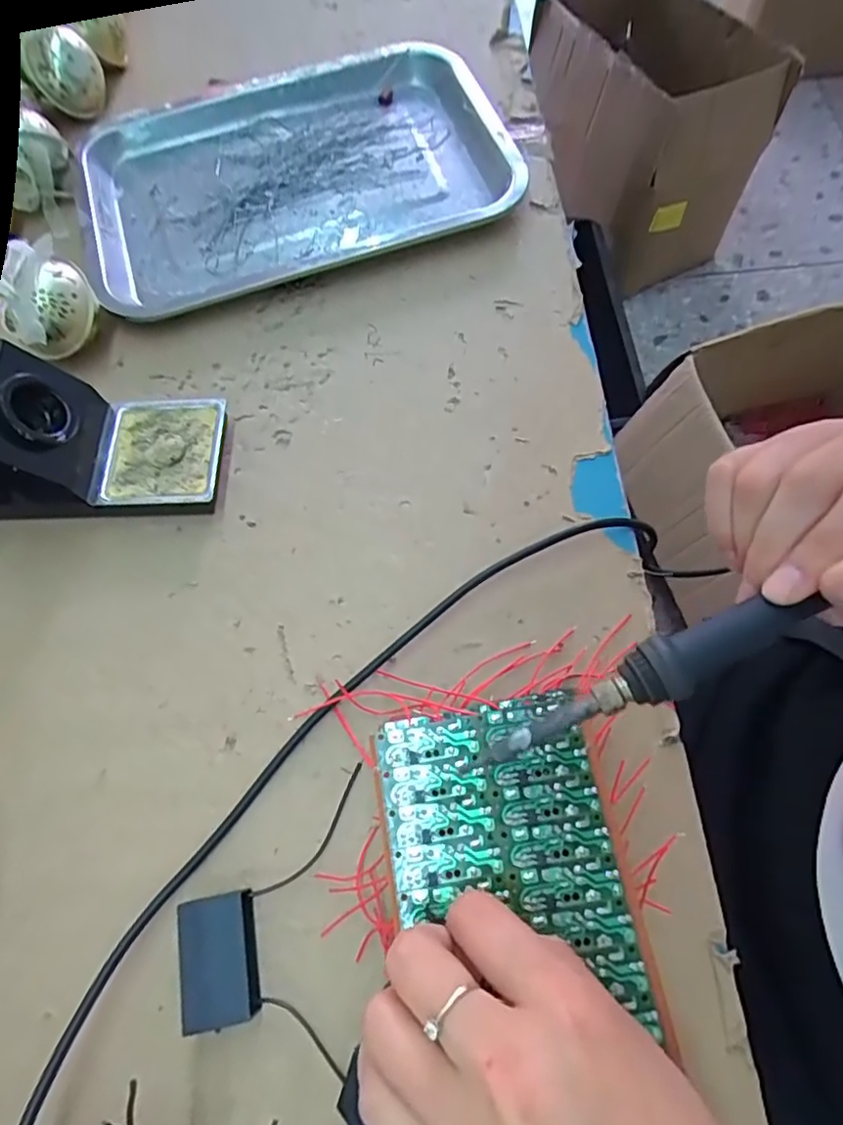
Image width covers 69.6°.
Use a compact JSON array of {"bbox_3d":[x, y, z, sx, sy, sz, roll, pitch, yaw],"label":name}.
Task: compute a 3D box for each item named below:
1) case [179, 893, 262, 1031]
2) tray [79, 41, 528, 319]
[{"bbox_3d":[-0.088,0.172,0.265,0.031,0.014,0.047,-12,68,-3],"label":"case"},{"bbox_3d":[-0.096,-0.294,0.450,0.299,0.024,0.215,-17,68,-5],"label":"tray"}]

